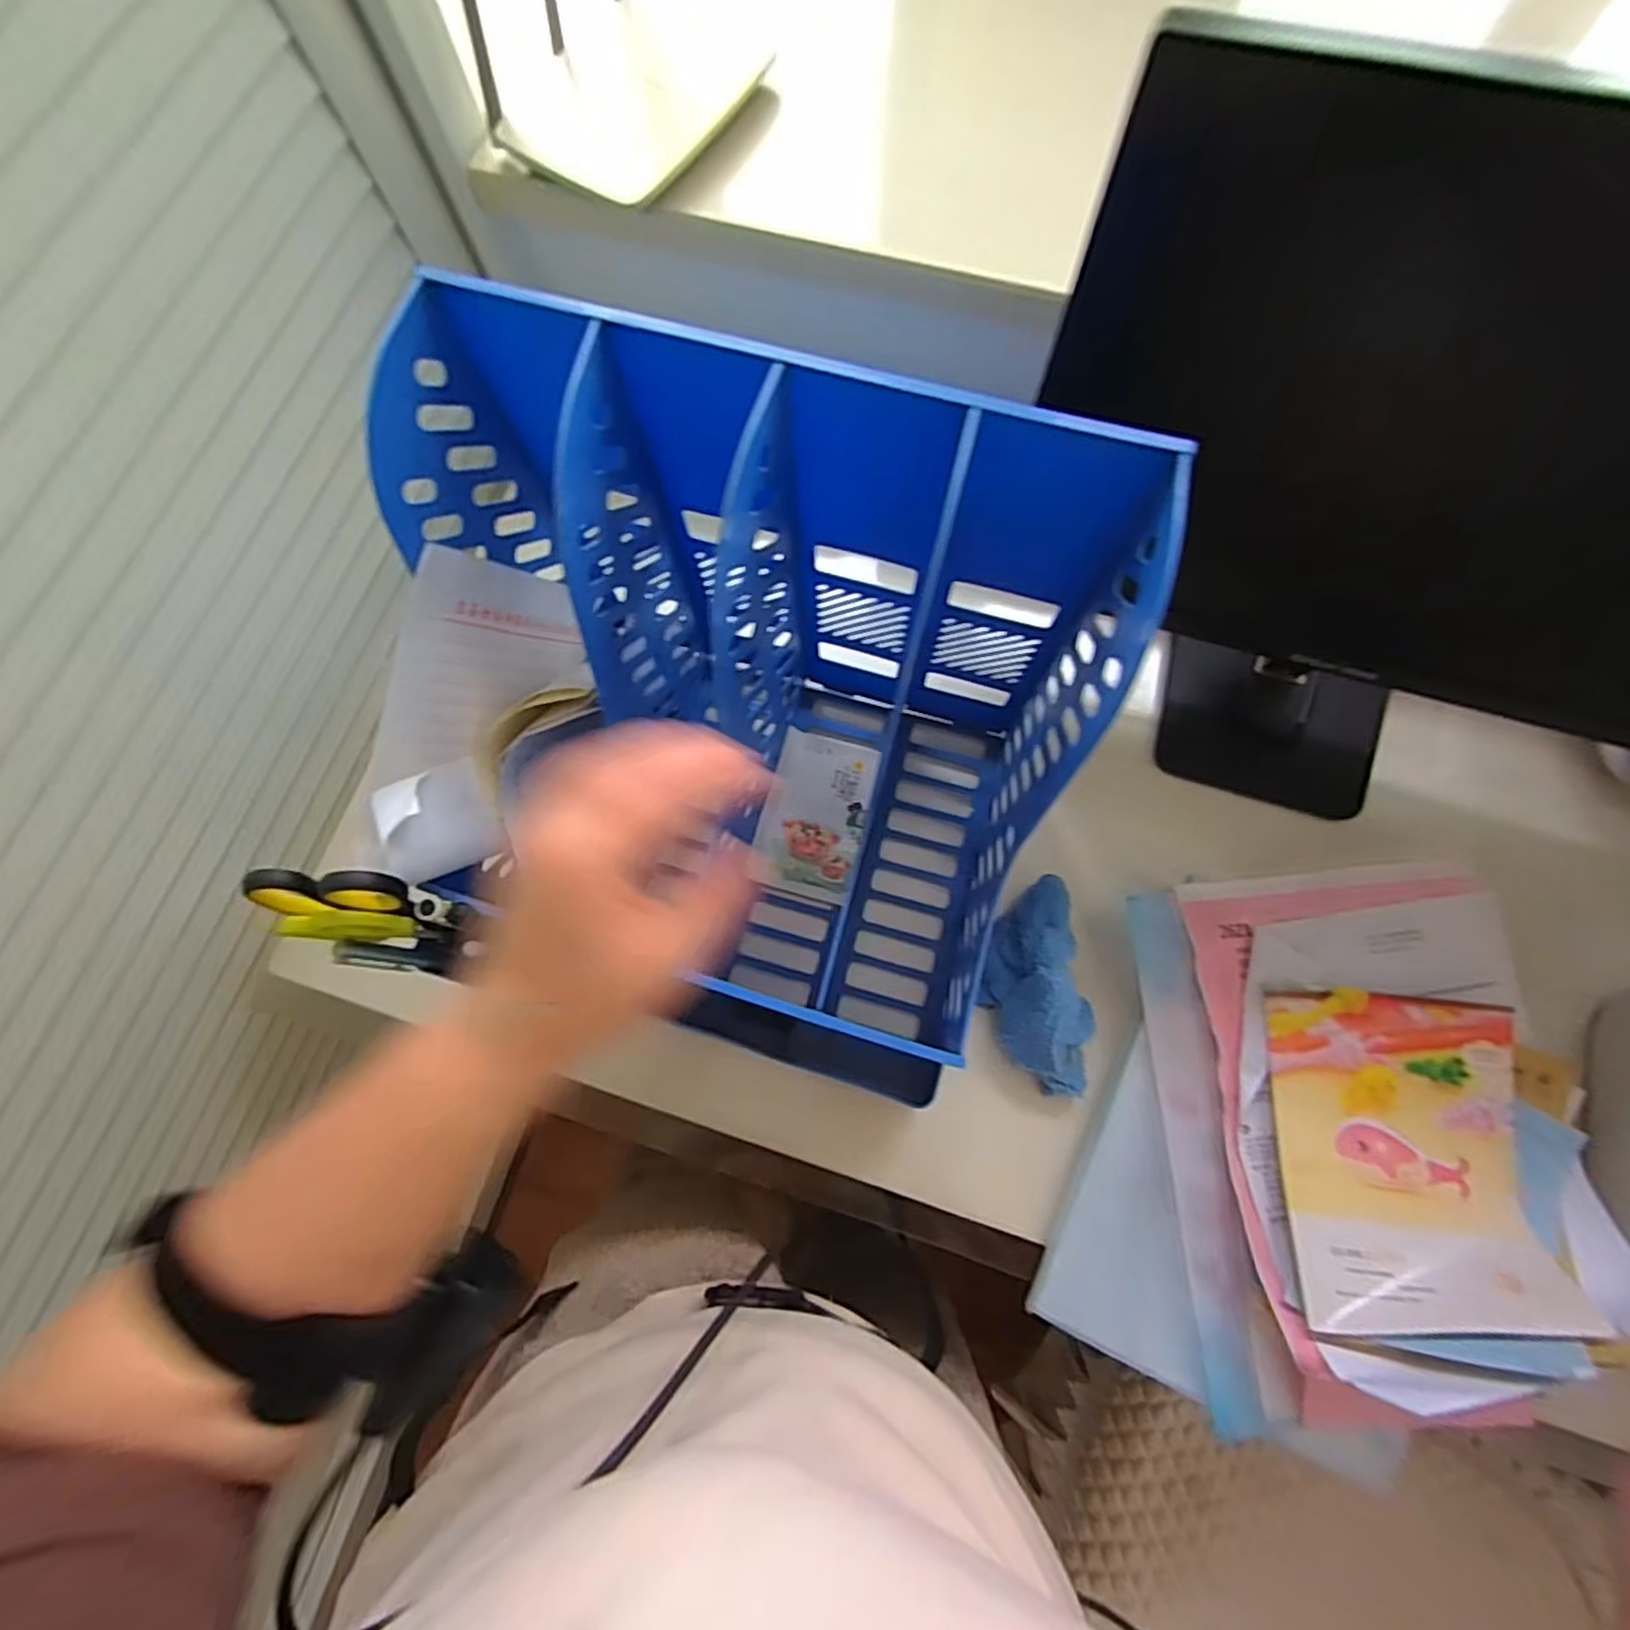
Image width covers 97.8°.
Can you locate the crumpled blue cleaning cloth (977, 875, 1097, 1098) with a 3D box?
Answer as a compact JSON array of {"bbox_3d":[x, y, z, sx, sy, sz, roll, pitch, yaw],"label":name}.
[{"bbox_3d":[0.150,0.118,0.484,0.064,0.076,0.138,-9,74,-1],"label":"crumpled blue cleaning cloth"}]

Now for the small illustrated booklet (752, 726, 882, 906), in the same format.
[{"bbox_3d":[0.001,0.000,0.542,0.077,0.007,0.122,15,77,5],"label":"small illustrated booklet"}]

